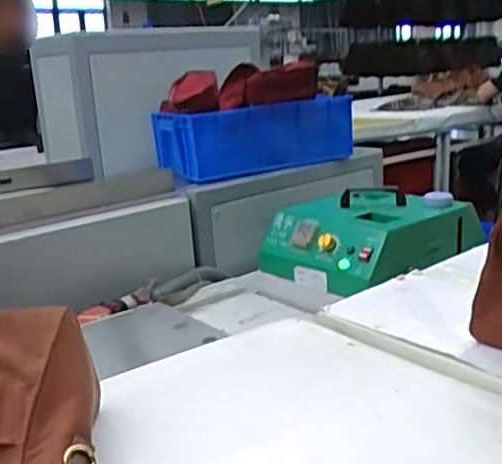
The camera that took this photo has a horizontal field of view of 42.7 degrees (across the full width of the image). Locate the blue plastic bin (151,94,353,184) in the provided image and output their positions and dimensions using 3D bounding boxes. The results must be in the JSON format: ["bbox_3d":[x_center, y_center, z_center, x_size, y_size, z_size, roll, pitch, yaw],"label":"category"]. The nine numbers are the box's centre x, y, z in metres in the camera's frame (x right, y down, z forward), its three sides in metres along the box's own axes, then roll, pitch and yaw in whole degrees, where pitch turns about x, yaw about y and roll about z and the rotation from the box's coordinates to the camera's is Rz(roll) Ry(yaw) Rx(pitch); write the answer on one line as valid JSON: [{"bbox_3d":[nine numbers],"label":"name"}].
[{"bbox_3d":[0.005,-0.261,1.776,0.500,0.185,0.254,-10,16,-22],"label":"blue plastic bin"}]

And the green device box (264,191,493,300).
[{"bbox_3d":[0.240,0.010,1.324,0.350,0.128,0.302,-12,17,-27],"label":"green device box"}]

